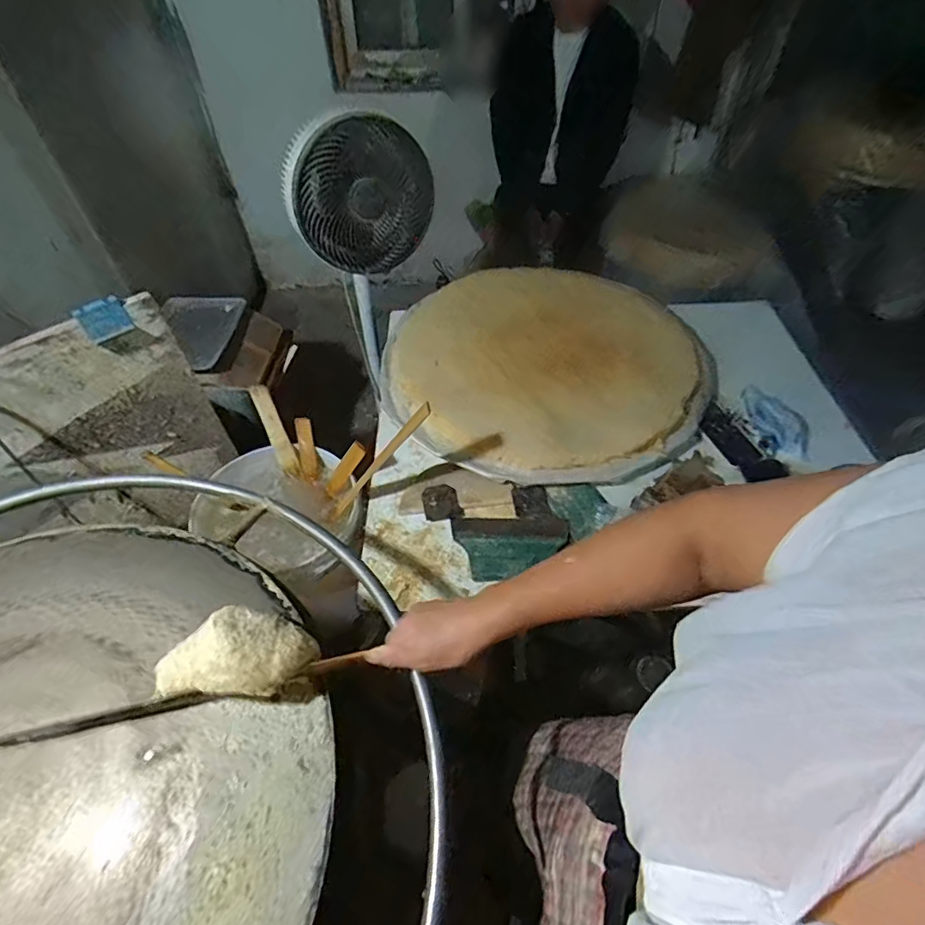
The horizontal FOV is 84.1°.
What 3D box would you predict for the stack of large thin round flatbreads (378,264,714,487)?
[{"bbox_3d":[0.188,-0.229,1.104,0.627,0.054,0.646,26,55,20],"label":"stack of large thin round flatbreads"}]

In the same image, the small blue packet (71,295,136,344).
[{"bbox_3d":[-0.568,-0.228,0.817,0.015,0.059,0.068,33,58,25],"label":"small blue packet"}]

